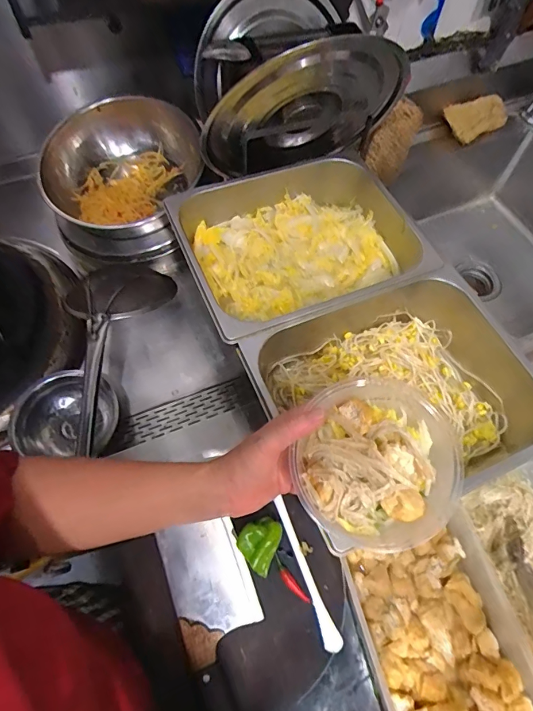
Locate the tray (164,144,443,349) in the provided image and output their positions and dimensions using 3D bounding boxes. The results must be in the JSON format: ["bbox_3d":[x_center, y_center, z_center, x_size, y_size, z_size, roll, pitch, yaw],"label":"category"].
[{"bbox_3d":[0.044,-0.154,0.615,0.321,0.091,0.255,-22,66,-12],"label":"tray"}]

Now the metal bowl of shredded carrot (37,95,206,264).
[{"bbox_3d":[-0.257,-0.305,0.726,0.245,0.112,0.266,1,63,-1],"label":"metal bowl of shredded carrot"}]

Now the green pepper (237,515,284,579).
[{"bbox_3d":[-0.009,0.210,0.473,0.044,0.023,0.056,24,65,10],"label":"green pepper"}]

